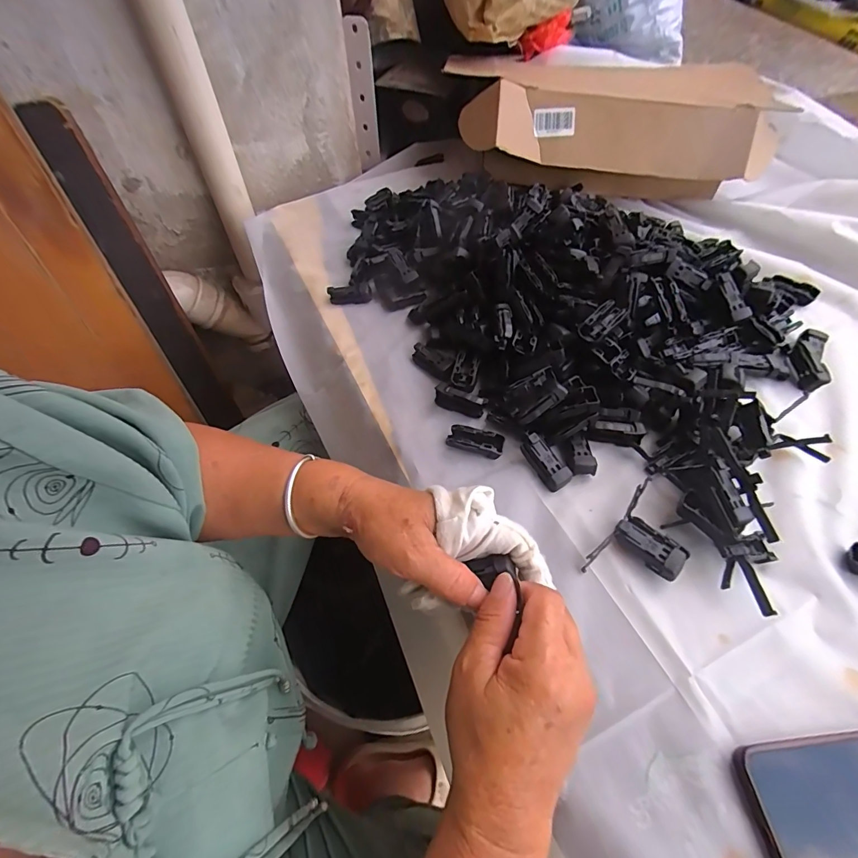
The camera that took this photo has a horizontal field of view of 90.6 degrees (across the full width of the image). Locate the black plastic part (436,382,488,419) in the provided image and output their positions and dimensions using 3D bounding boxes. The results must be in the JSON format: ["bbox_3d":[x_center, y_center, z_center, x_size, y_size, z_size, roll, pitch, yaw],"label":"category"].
[{"bbox_3d":[0.028,-0.027,0.387,0.047,0.019,0.014,18,59,13],"label":"black plastic part"}]

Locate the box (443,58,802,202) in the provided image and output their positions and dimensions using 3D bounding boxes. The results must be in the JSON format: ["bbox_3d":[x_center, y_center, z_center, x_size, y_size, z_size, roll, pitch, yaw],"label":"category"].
[{"bbox_3d":[0.232,-0.363,0.536,0.384,0.137,0.076,0,56,2],"label":"box"}]

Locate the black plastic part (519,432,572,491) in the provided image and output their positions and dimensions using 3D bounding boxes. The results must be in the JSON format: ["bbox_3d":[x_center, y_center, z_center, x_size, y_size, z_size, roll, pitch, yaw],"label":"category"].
[{"bbox_3d":[0.096,0.027,0.350,0.018,0.013,0.049,-30,75,-17],"label":"black plastic part"}]

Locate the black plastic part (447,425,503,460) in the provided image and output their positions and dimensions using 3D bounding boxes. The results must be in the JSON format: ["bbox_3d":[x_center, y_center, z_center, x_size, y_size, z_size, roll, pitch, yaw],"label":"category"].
[{"bbox_3d":[0.040,0.011,0.367,0.048,0.012,0.020,14,58,11],"label":"black plastic part"}]

